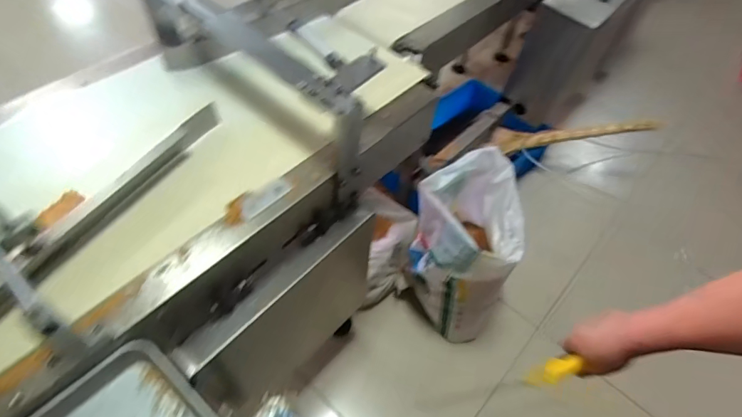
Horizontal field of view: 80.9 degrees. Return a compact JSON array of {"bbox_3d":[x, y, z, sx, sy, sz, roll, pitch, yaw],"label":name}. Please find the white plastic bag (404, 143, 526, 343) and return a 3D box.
[{"bbox_3d":[0.230,0.122,1.174,0.248,0.498,0.294,12,53,3],"label":"white plastic bag"}]

